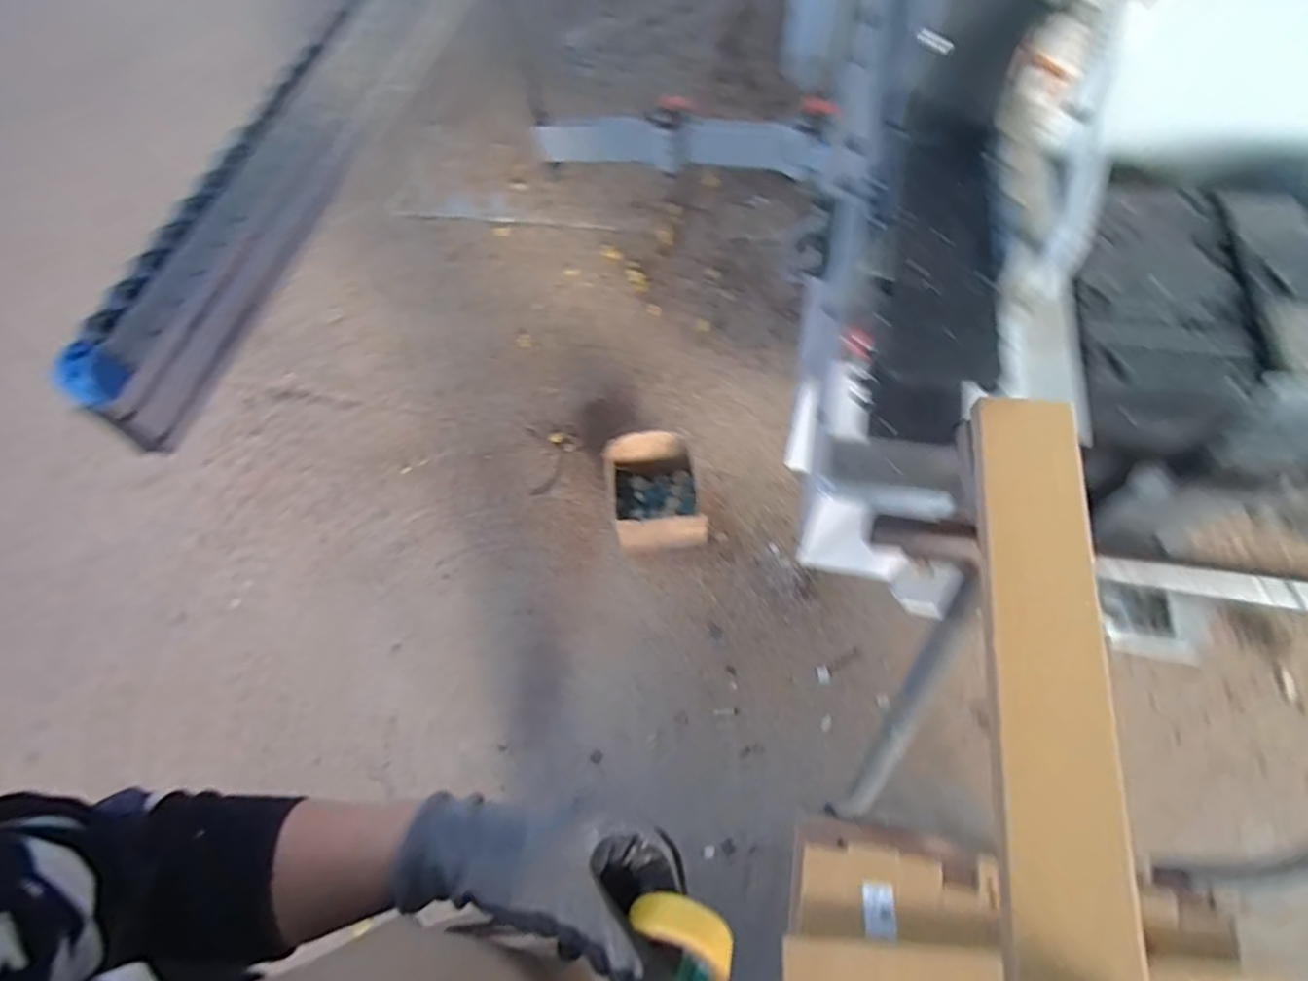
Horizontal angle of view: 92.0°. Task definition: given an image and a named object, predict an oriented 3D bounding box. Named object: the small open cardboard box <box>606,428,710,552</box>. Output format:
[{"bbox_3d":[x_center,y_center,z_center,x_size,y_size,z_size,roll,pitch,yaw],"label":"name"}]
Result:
[{"bbox_3d":[0.004,0.013,1.387,0.189,0.164,0.234,-12,62,-2],"label":"small open cardboard box"}]

